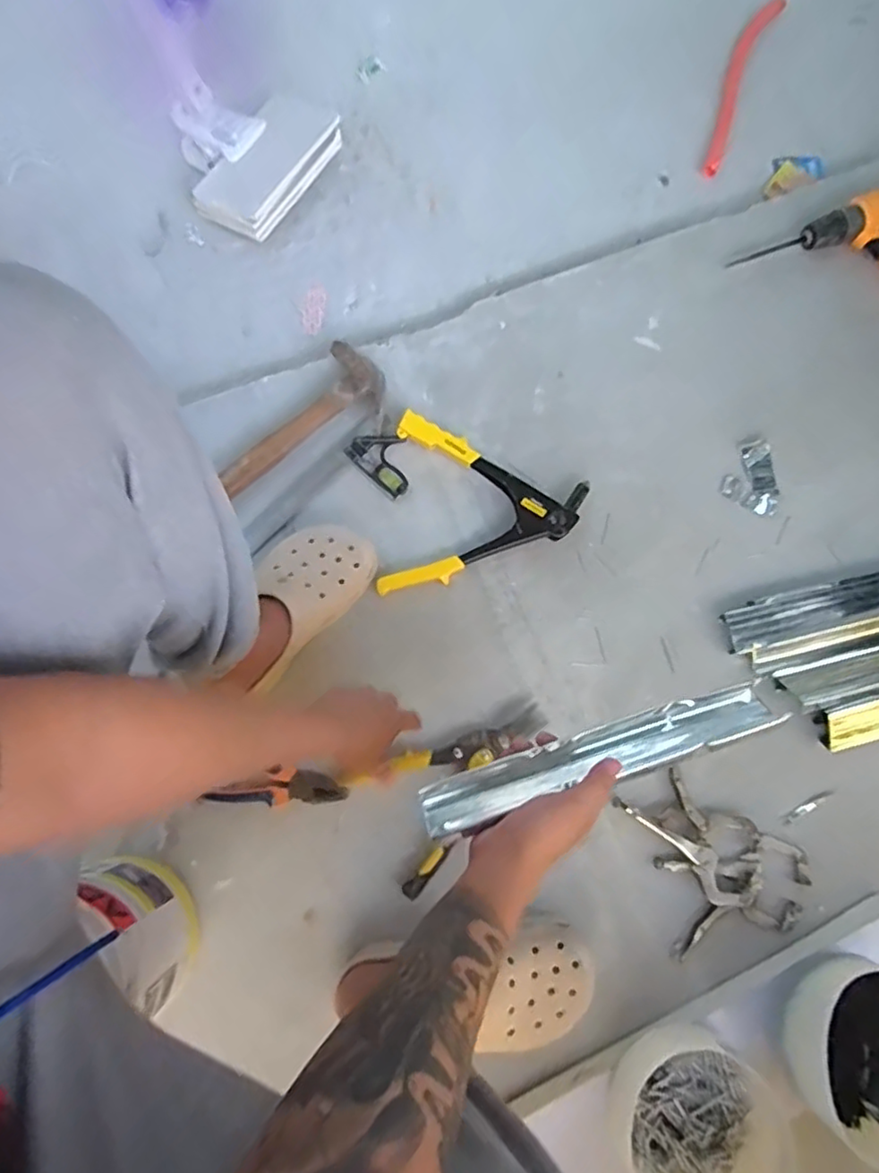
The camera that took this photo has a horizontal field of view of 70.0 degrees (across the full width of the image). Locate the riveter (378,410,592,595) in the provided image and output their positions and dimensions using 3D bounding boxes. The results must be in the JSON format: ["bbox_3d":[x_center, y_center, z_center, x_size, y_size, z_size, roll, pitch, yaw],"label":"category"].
[{"bbox_3d":[0.054,-0.085,0.772,0.235,0.031,0.216,9,77,1],"label":"riveter"}]

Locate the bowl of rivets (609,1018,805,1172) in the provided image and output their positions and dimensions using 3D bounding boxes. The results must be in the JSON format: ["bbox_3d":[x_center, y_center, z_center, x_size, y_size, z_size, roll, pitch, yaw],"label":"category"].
[{"bbox_3d":[0.243,0.510,0.586,0.151,0.085,0.149,0,77,-1],"label":"bowl of rivets"}]

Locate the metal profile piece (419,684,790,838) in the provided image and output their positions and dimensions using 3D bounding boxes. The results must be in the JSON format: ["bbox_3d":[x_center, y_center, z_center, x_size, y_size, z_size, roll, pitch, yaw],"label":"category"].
[{"bbox_3d":[0.137,0.144,0.522,0.306,0.025,0.053,-15,37,-9],"label":"metal profile piece"}]

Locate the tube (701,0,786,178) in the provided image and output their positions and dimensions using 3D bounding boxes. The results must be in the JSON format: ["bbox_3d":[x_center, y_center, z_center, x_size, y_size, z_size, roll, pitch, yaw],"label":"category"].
[{"bbox_3d":[0.475,-0.807,1.003,0.049,0.026,0.375,23,78,4],"label":"tube"}]

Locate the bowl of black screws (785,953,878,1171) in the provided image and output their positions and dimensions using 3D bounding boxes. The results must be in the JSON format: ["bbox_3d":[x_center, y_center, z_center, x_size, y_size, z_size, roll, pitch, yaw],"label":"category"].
[{"bbox_3d":[0.402,0.441,0.588,0.144,0.077,0.160,25,78,5],"label":"bowl of black screws"}]

